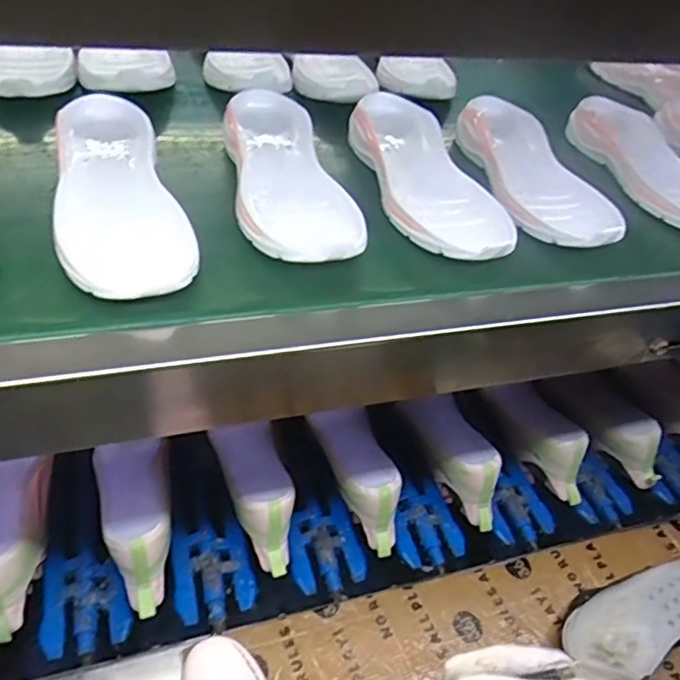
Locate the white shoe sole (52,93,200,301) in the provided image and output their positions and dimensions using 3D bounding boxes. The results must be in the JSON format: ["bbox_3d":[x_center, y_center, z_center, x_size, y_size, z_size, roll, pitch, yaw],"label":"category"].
[{"bbox_3d":[-0.184,-0.120,0.478,0.100,0.054,0.238,-16,51,-19],"label":"white shoe sole"}]

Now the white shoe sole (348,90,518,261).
[{"bbox_3d":[0.083,-0.153,0.560,0.101,0.052,0.234,-10,49,-15],"label":"white shoe sole"}]

